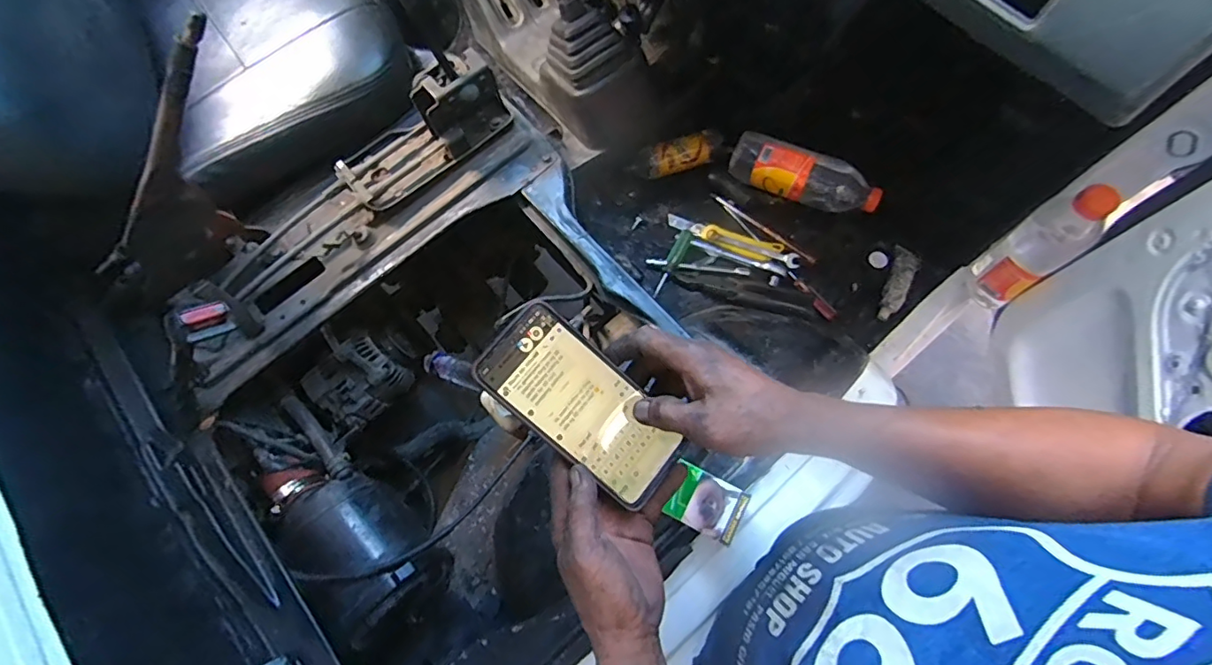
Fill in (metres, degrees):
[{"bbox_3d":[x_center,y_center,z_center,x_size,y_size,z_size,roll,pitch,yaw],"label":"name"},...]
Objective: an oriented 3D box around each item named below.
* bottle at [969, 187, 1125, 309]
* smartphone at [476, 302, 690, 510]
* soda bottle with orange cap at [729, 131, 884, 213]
[{"bbox_3d":[0.594,-0.120,0.742,0.083,0.239,0.070,-39,75,-12],"label":"bottle"},{"bbox_3d":[-0.017,0.057,0.415,0.165,0.007,0.077,45,76,-6],"label":"smartphone"},{"bbox_3d":[0.339,-0.267,0.935,0.254,0.064,0.074,24,72,9],"label":"soda bottle with orange cap"}]

